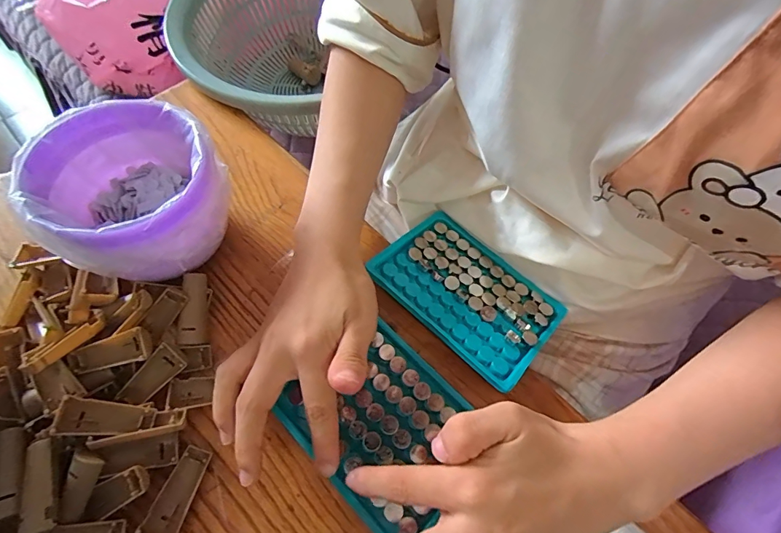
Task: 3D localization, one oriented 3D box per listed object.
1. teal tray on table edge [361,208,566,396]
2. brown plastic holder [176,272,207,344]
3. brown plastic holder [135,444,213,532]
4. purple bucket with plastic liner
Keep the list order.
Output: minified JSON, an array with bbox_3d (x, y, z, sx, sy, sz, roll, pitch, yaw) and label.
[{"bbox_3d":[0.057,0.016,0.307,0.131,0.011,0.086,40,68,17],"label":"teal tray on table edge"},{"bbox_3d":[-0.139,0.029,0.286,0.017,0.013,0.049,-1,76,-2],"label":"brown plastic holder"},{"bbox_3d":[-0.127,0.134,0.243,0.021,0.013,0.049,14,63,5],"label":"brown plastic holder"},{"bbox_3d":[-0.171,-0.041,0.287,0.104,0.091,0.108,0,62,-1],"label":"purple bucket with plastic liner"}]

